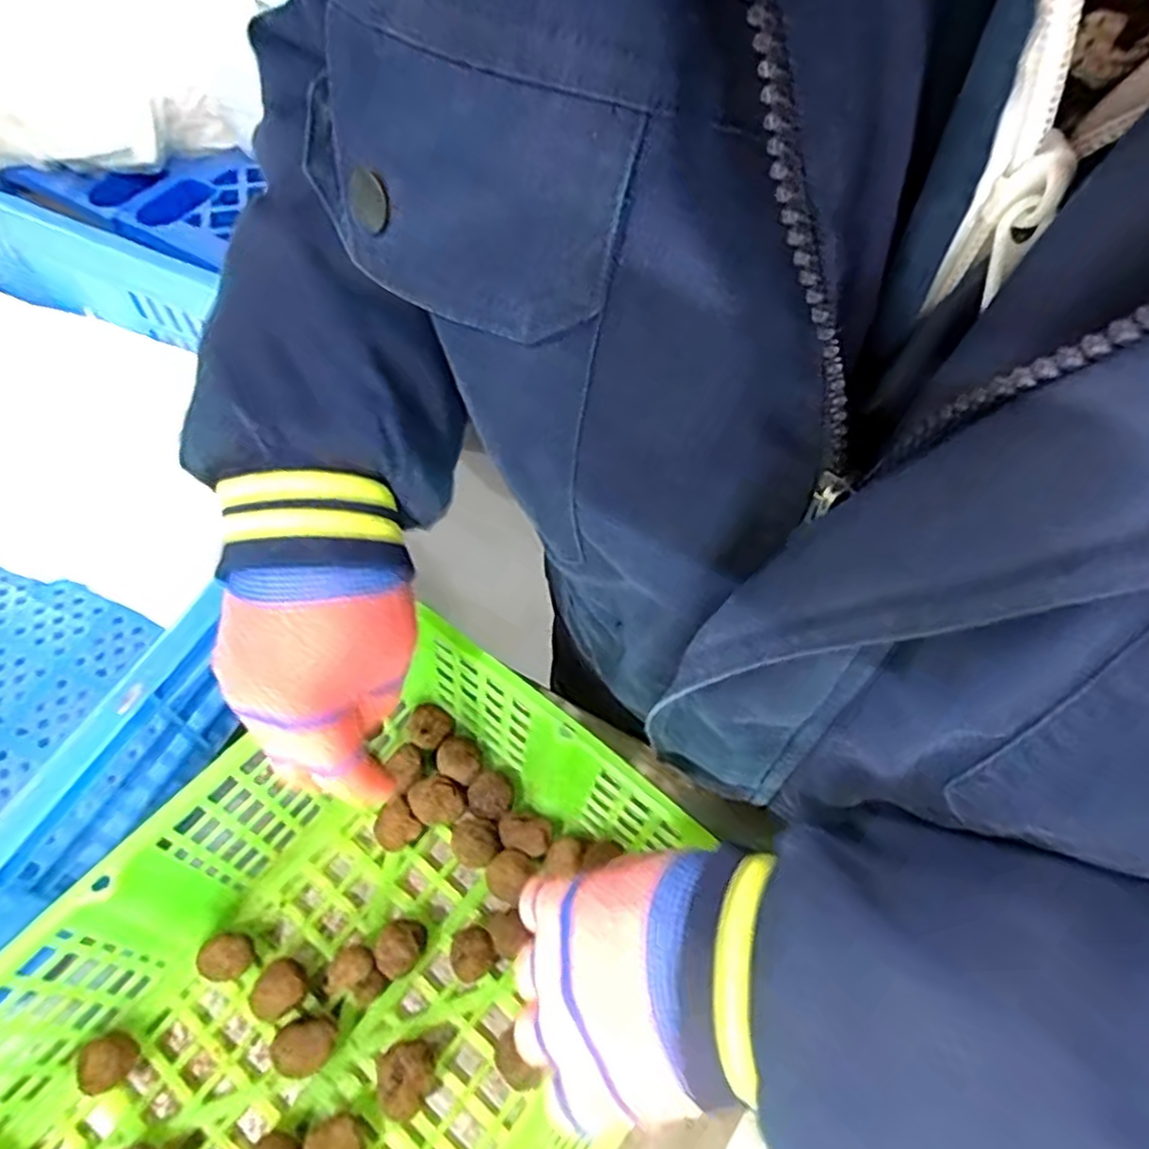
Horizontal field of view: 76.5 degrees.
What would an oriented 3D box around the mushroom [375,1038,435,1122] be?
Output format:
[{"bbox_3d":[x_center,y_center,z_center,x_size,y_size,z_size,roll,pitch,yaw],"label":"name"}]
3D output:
[{"bbox_3d":[-0.076,0.230,0.333,0.025,0.021,0.028,-8,60,-8],"label":"mushroom"}]

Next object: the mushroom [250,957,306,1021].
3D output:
[{"bbox_3d":[-0.140,0.200,0.351,0.023,0.024,0.025,1,59,-3],"label":"mushroom"}]

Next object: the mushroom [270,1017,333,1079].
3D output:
[{"bbox_3d":[-0.123,0.217,0.335,0.026,0.025,0.022,-3,60,-5],"label":"mushroom"}]

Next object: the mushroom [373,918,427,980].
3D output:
[{"bbox_3d":[-0.085,0.184,0.359,0.021,0.024,0.026,22,61,9],"label":"mushroom"}]

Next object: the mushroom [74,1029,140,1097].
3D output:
[{"bbox_3d":[-0.208,0.218,0.325,0.021,0.022,0.022,1,59,-3],"label":"mushroom"}]

